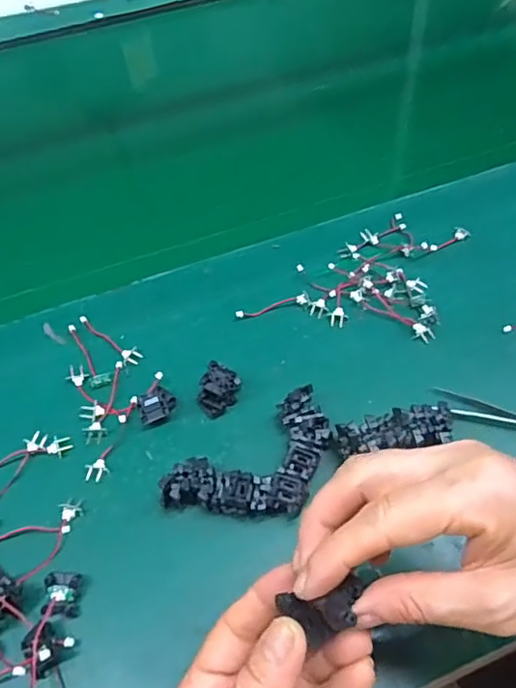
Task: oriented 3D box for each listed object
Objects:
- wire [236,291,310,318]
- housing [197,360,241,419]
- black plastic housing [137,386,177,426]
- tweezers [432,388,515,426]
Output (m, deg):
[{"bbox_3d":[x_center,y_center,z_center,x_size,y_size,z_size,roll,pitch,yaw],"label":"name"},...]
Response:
[{"bbox_3d":[0.012,-0.031,0.435,0.060,0.006,0.010,-16,54,-6],"label":"wire"},{"bbox_3d":[-0.028,0.033,0.390,0.023,0.028,0.033,30,61,24],"label":"housing"},{"bbox_3d":[-0.072,0.044,0.388,0.026,0.013,0.025,-24,55,-12],"label":"black plastic housing"},{"bbox_3d":[0.170,0.052,0.369,0.101,0.008,0.011,18,57,17],"label":"tweezers"}]

